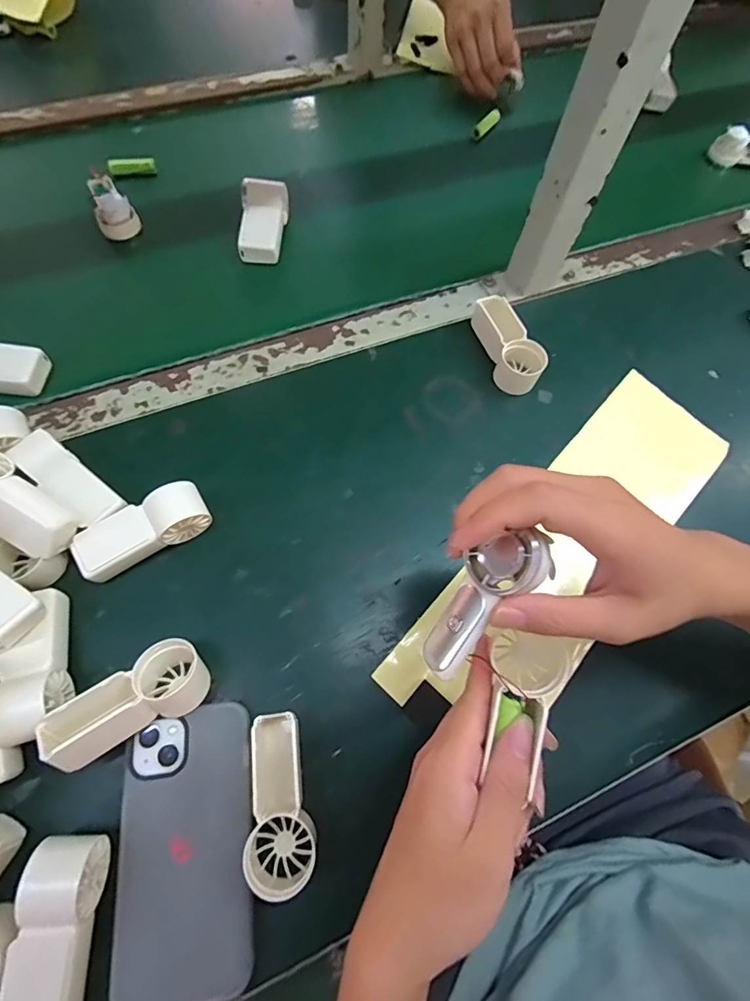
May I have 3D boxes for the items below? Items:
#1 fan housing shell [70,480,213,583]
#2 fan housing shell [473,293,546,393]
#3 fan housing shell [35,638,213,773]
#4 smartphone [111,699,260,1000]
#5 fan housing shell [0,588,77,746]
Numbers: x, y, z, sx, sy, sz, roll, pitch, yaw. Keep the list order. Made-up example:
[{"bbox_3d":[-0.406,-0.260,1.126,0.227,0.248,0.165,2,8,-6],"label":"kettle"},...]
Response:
[{"bbox_3d":[-0.170,0.024,0.348,0.092,0.031,0.037,-29,71,-15],"label":"fan housing shell"},{"bbox_3d":[0.125,-0.148,0.441,0.038,0.036,0.097,-14,68,-9],"label":"fan housing shell"},{"bbox_3d":[-0.154,0.128,0.295,0.094,0.032,0.043,-25,68,-33],"label":"fan housing shell"},{"bbox_3d":[-0.113,0.208,0.283,0.077,0.008,0.149,-4,67,-5],"label":"smartphone"},{"bbox_3d":[-0.223,0.107,0.306,0.034,0.040,0.088,-16,68,-10],"label":"fan housing shell"}]

